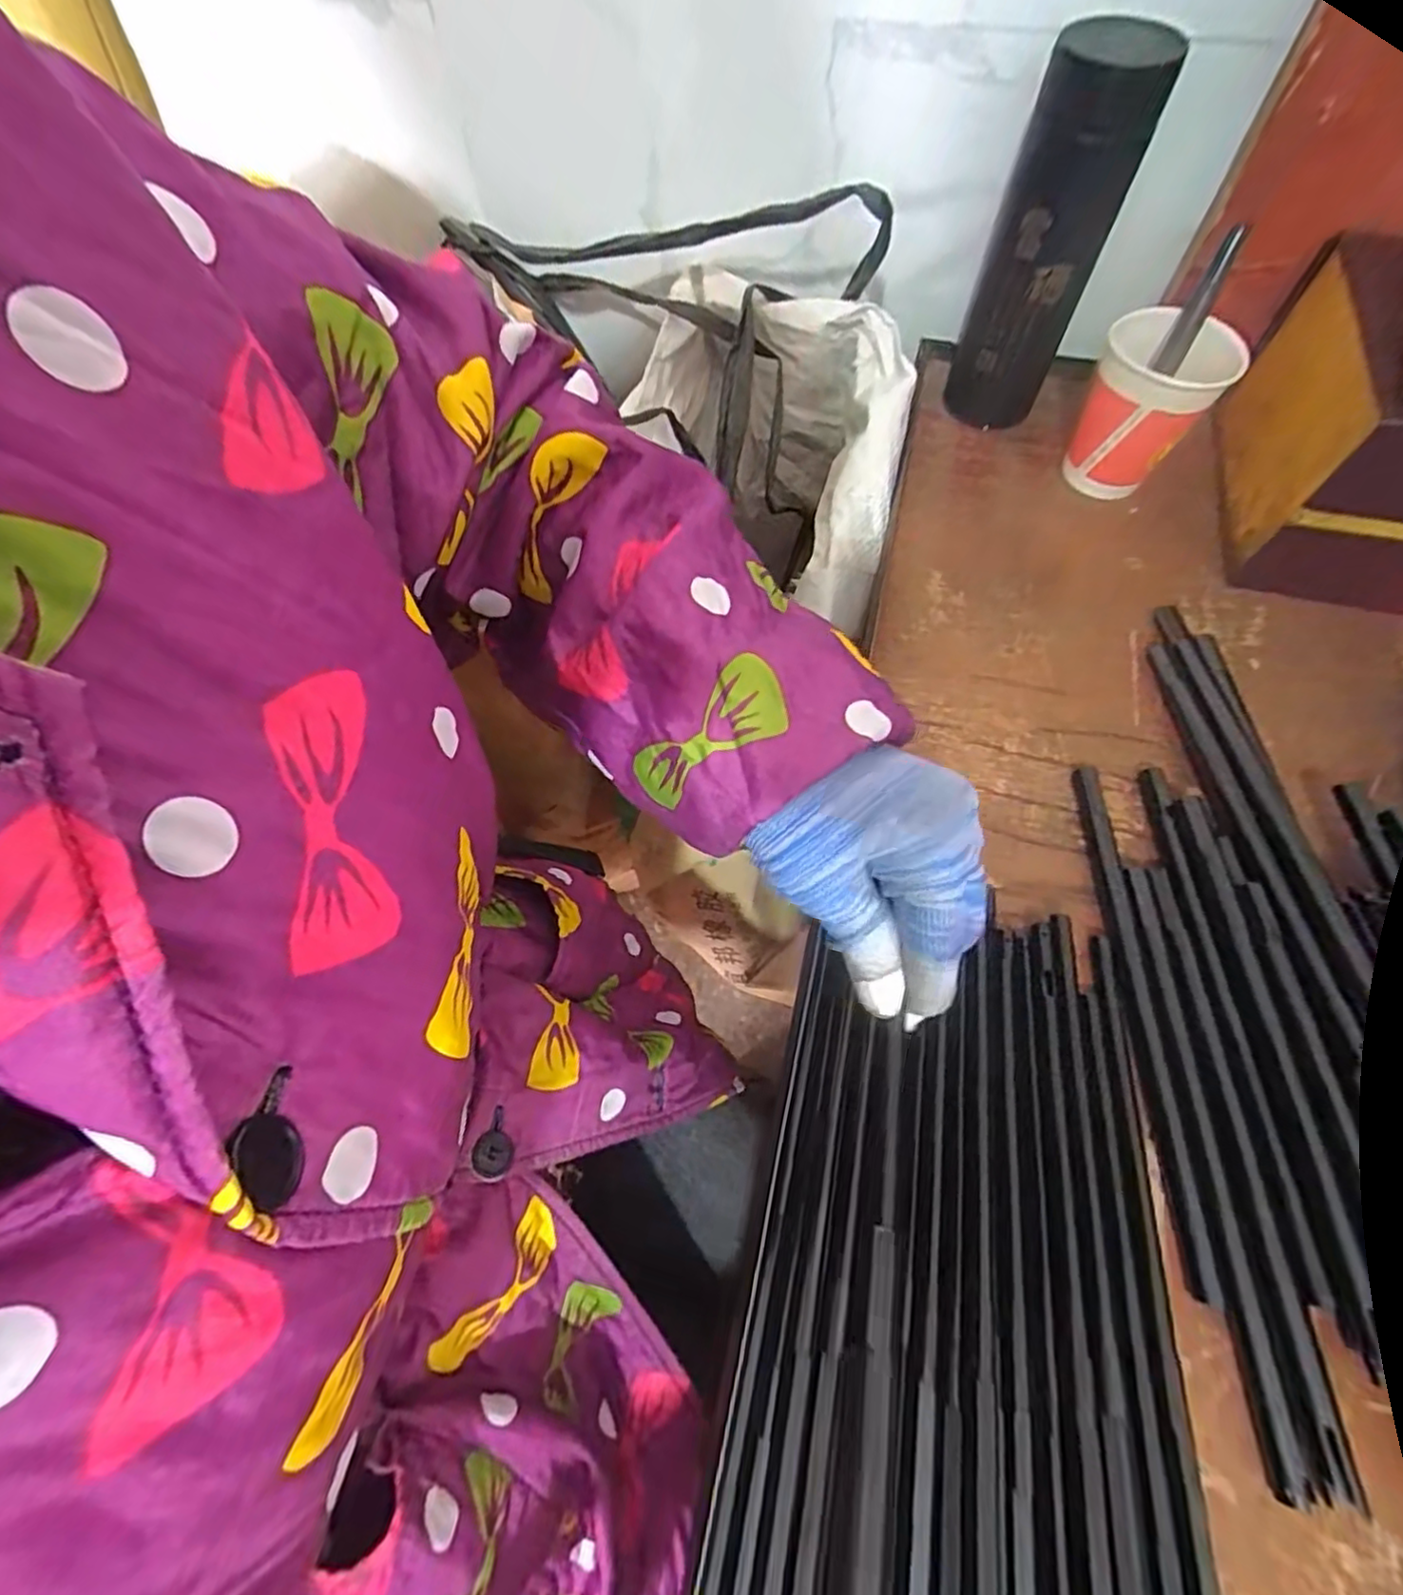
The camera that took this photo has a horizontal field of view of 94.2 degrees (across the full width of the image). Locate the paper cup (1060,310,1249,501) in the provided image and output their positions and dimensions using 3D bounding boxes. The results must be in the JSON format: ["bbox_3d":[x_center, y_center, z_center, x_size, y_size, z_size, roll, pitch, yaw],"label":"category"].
[{"bbox_3d":[0.283,-0.251,0.425,0.071,0.095,0.069,-1,64,2],"label":"paper cup"}]

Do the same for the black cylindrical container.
[{"bbox_3d":[0.218,-0.348,0.423,0.068,0.194,0.073,22,66,12],"label":"black cylindrical container"}]

